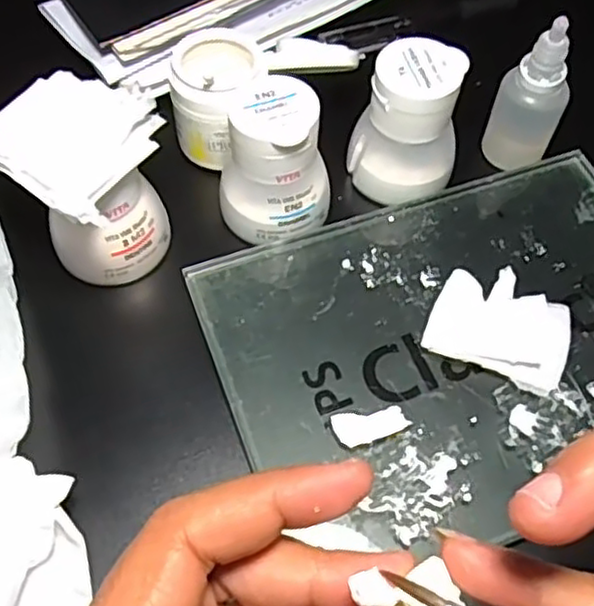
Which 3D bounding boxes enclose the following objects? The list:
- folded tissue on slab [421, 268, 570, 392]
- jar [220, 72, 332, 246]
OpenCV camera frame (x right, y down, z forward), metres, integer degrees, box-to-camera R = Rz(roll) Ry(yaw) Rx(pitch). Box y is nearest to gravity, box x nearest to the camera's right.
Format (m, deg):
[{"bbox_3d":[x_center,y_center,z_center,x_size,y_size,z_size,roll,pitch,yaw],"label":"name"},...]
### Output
[{"bbox_3d":[0.083,0.007,0.279,0.054,0.012,0.045,22,62,11],"label":"folded tissue on slab"},{"bbox_3d":[-0.010,-0.058,0.292,0.042,0.057,0.039,1,60,-1],"label":"jar"}]

